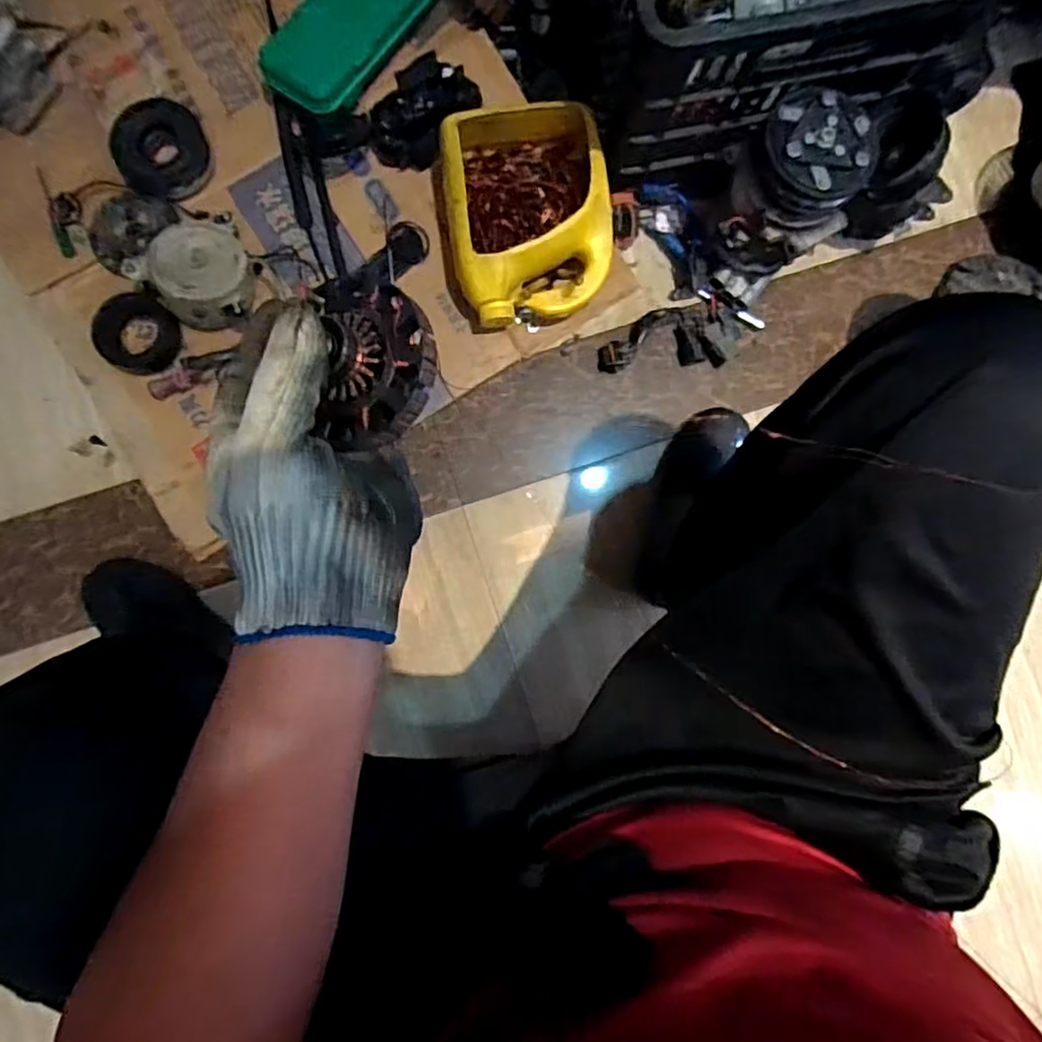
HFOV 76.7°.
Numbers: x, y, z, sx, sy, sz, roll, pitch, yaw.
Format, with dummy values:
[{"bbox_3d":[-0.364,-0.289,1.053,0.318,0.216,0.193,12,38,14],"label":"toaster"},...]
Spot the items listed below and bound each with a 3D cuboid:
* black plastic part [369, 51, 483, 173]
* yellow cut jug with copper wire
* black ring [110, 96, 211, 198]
[{"bbox_3d":[-0.119,-0.482,0.784,0.088,0.061,0.124,42,86,-1],"label":"black plastic part"},{"bbox_3d":[0.007,-0.351,0.769,0.180,0.094,0.235,-13,88,-3],"label":"yellow cut jug with copper wire"},{"bbox_3d":[-0.442,-0.457,0.810,0.106,0.018,0.105,0,106,-15],"label":"black ring"}]

